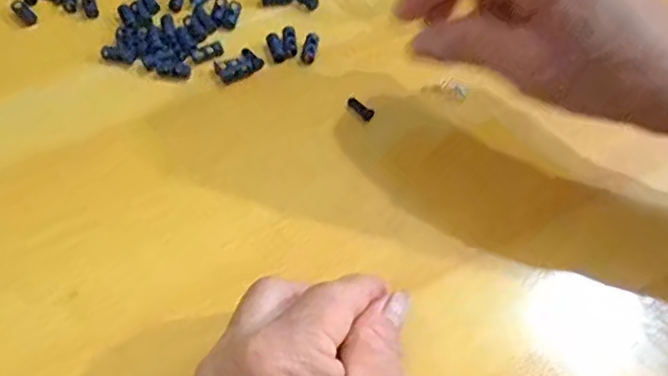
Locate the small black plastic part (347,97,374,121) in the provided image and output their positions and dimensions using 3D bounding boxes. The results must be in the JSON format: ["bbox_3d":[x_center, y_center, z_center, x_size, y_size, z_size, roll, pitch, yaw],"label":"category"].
[{"bbox_3d":[0.014,-0.044,0.342,0.007,0.004,0.018,-36,65,-21],"label":"small black plastic part"}]

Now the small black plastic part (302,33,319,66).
[{"bbox_3d":[-0.014,-0.081,0.366,0.008,0.005,0.022,8,58,4],"label":"small black plastic part"}]

